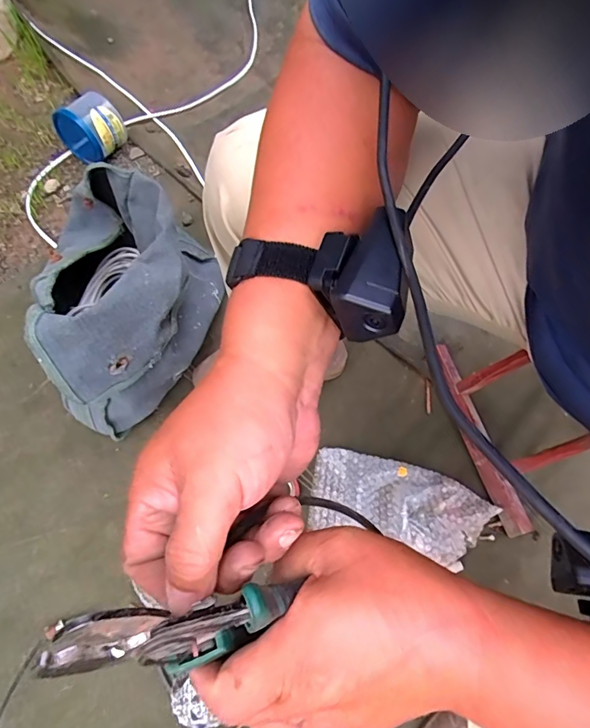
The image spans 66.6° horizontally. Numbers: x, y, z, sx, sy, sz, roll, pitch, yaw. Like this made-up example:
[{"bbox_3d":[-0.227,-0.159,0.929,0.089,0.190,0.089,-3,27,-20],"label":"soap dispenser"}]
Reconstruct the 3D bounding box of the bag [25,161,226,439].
[{"bbox_3d":[-0.241,-0.127,0.656,0.242,0.249,0.374,-13,66,-7],"label":"bag"}]

